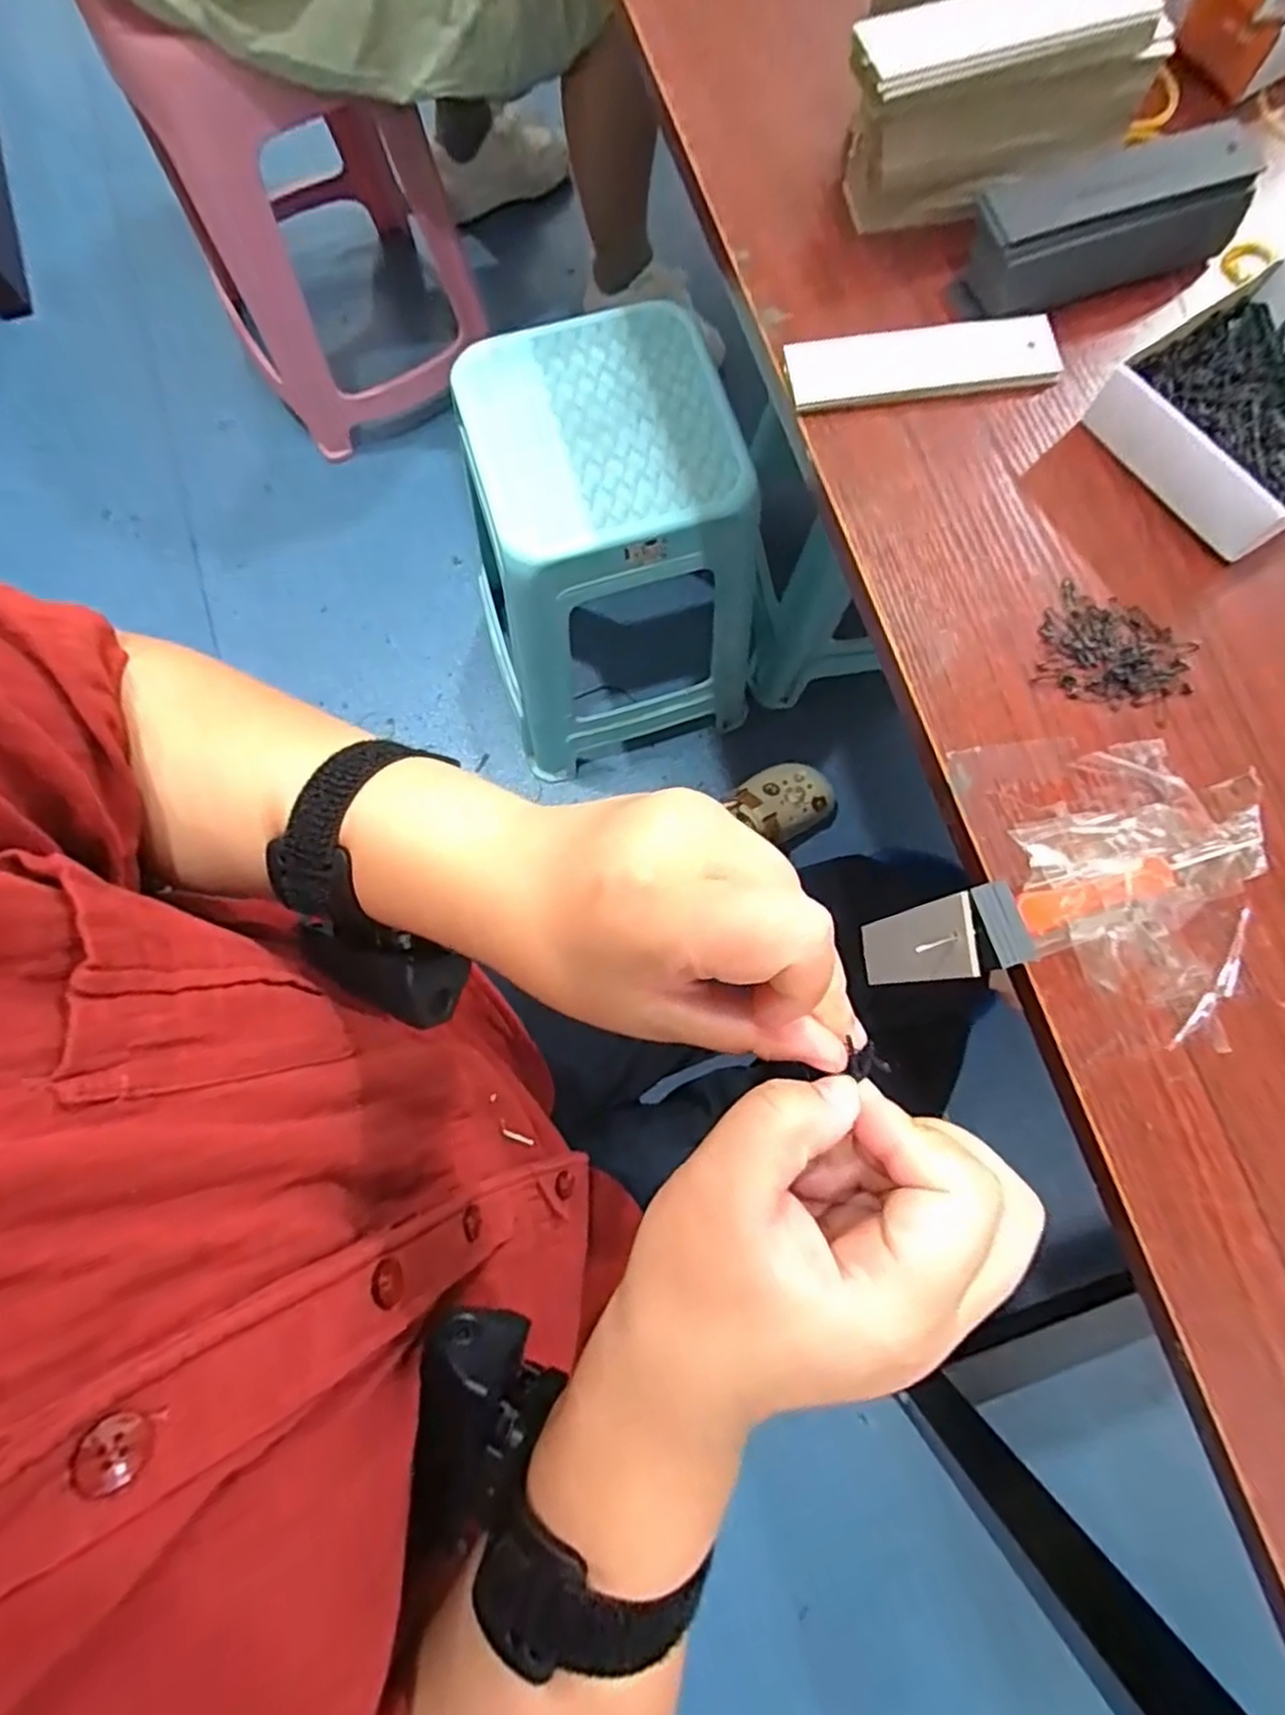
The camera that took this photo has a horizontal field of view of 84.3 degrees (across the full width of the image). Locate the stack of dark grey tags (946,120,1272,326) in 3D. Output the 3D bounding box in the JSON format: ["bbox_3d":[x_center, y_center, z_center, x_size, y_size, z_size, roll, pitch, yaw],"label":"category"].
[{"bbox_3d":[0.209,-0.292,0.327,0.142,0.041,0.048,-19,78,-5],"label":"stack of dark grey tags"}]

